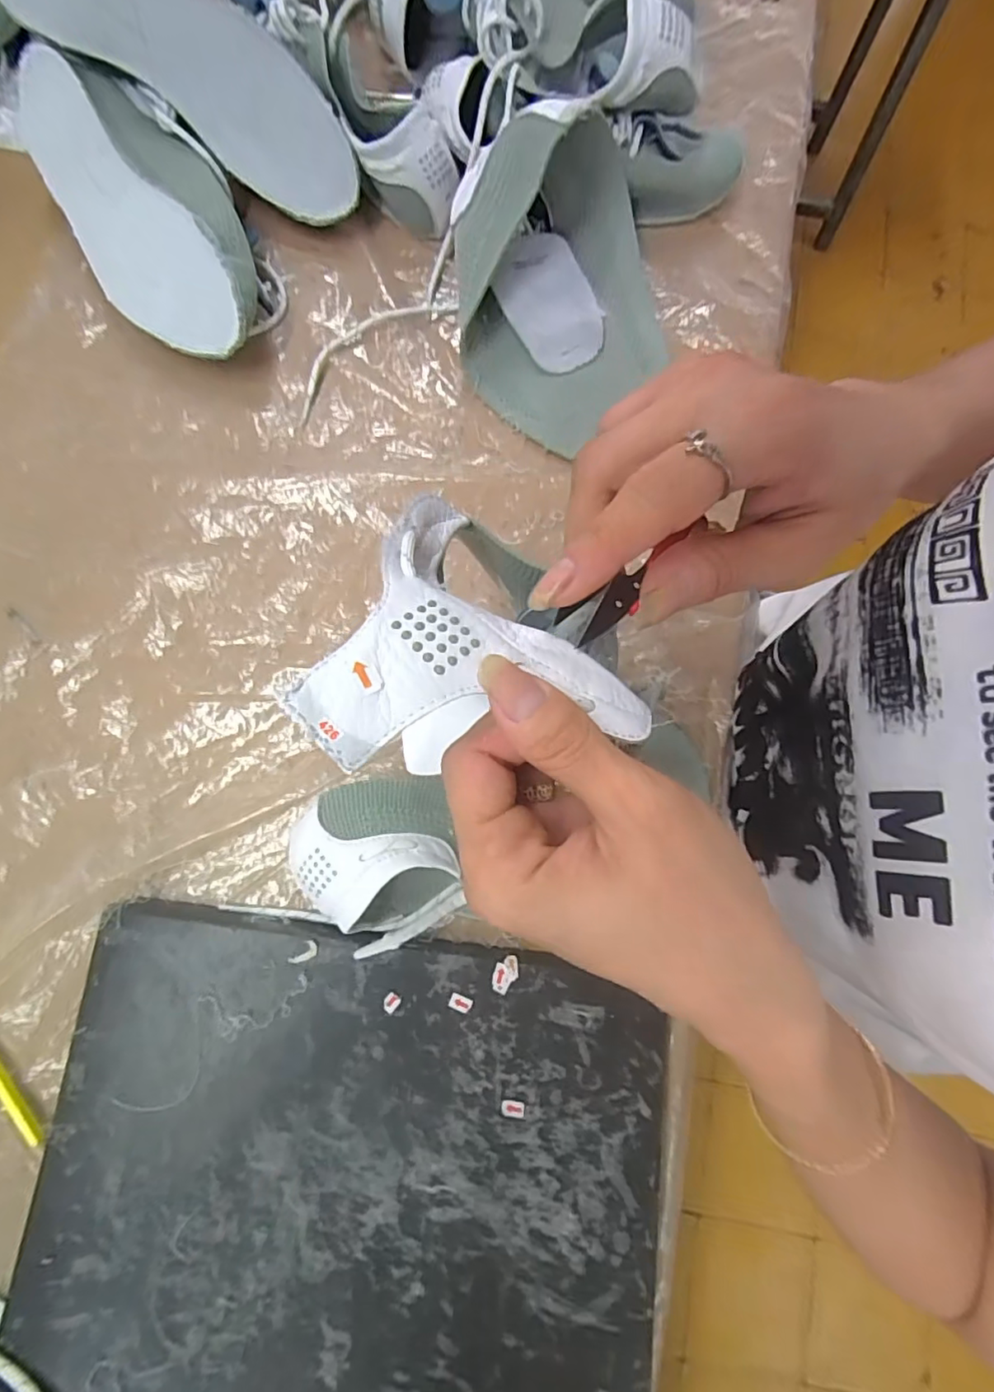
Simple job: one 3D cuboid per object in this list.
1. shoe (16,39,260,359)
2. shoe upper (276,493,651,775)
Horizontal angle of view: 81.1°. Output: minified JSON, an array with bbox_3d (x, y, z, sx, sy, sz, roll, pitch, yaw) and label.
[{"bbox_3d":[-0.236,-0.329,0.400,0.104,0.066,0.240,-29,81,-9],"label":"shoe"},{"bbox_3d":[0.001,-0.015,0.177,0.092,0.043,0.093,0,76,-1],"label":"shoe upper"}]

